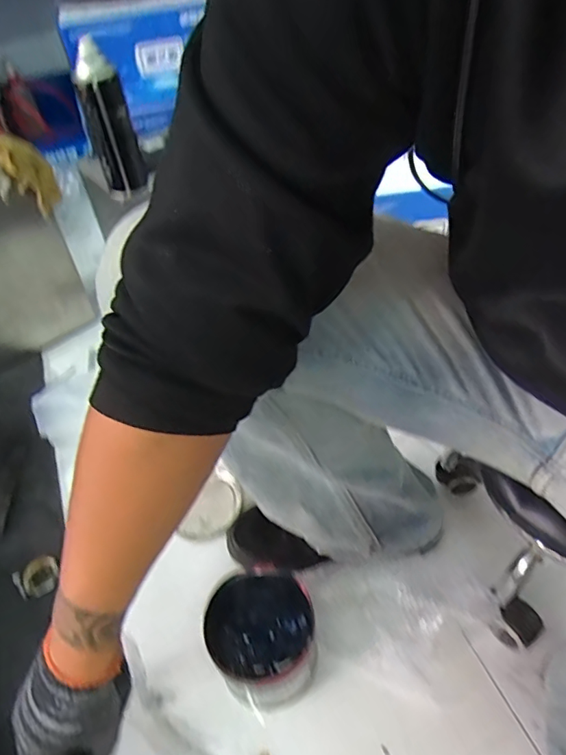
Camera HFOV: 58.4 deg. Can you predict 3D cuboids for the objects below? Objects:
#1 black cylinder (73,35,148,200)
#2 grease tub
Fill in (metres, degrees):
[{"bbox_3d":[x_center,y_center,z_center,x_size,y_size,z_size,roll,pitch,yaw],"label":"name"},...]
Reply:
[{"bbox_3d":[-0.241,-0.352,0.711,0.060,0.184,0.049,-14,48,-8],"label":"black cylinder"},{"bbox_3d":[-0.020,0.298,0.580,0.107,0.115,0.118,-6,46,-2],"label":"grease tub"}]

